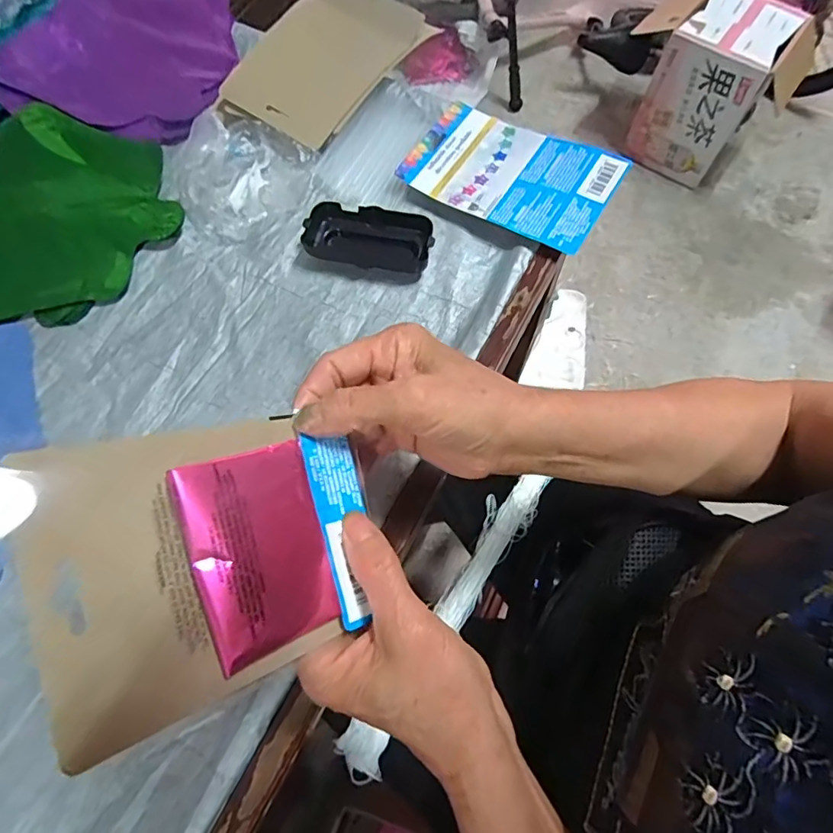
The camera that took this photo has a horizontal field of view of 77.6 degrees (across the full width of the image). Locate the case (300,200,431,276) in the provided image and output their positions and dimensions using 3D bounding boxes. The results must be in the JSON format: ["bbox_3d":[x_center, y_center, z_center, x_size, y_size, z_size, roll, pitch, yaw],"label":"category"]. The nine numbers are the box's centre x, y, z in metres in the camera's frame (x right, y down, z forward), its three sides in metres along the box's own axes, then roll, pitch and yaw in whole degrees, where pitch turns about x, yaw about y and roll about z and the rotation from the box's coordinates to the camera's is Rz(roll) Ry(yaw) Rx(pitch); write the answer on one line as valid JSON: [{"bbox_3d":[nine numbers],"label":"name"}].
[{"bbox_3d":[-0.042,-0.157,0.457,0.113,0.024,0.051,13,71,5],"label":"case"}]

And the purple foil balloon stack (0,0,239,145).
[{"bbox_3d":[-0.322,-0.395,0.557,0.257,0.033,0.238,16,71,6],"label":"purple foil balloon stack"}]

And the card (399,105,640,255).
[{"bbox_3d":[0.085,-0.222,0.469,0.181,0.010,0.110,29,74,16],"label":"card"}]

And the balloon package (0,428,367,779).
[{"bbox_3d":[-0.085,0.060,0.234,0.144,0.013,0.112,-8,76,-42],"label":"balloon package"}]

